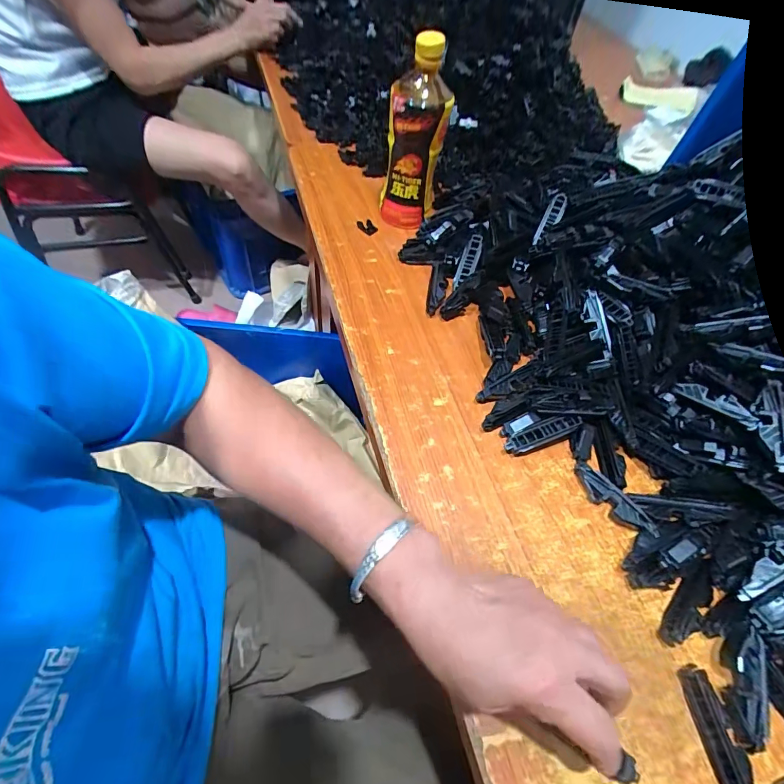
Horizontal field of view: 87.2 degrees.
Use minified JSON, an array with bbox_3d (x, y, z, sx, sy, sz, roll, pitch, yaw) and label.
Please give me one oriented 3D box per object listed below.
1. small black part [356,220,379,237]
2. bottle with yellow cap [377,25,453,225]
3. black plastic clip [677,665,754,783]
[{"bbox_3d":[-0.032,-0.219,0.547,0.024,0.013,0.020,-22,62,-21],"label":"small black part"},{"bbox_3d":[0.027,-0.295,0.489,0.068,0.189,0.055,5,56,-5],"label":"bottle with yellow cap"},{"bbox_3d":[0.219,0.233,0.275,0.019,0.011,0.081,-1,56,-8],"label":"black plastic clip"}]

